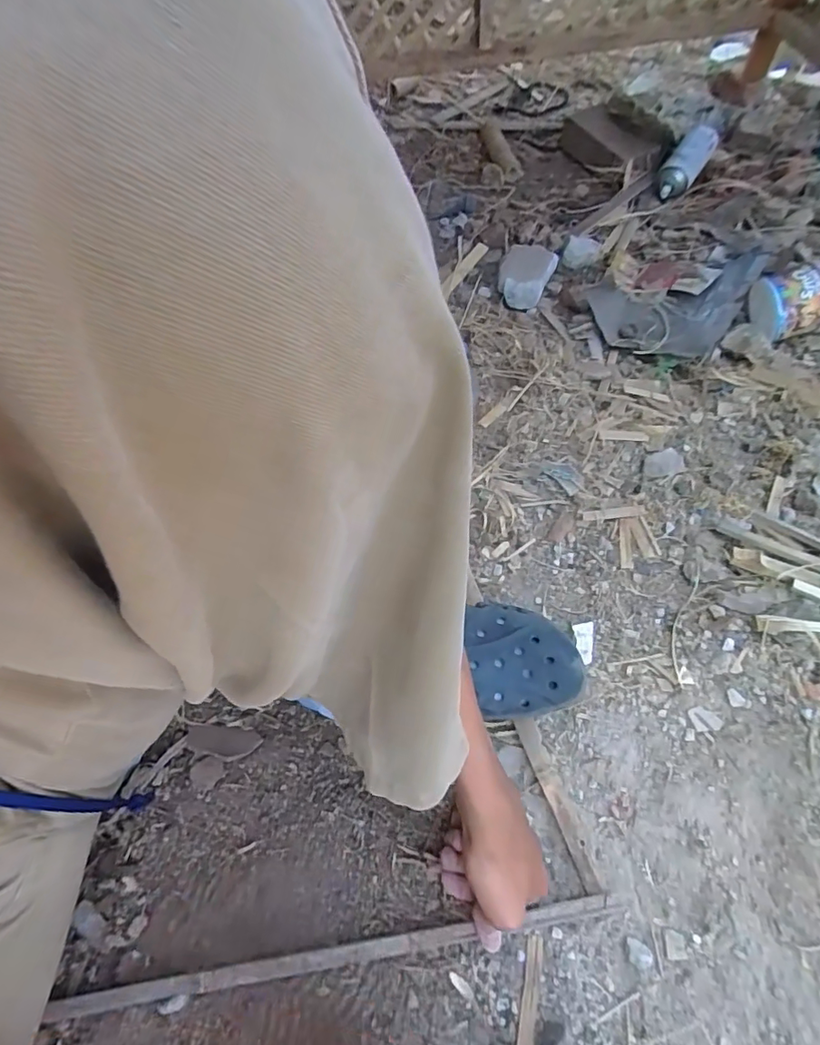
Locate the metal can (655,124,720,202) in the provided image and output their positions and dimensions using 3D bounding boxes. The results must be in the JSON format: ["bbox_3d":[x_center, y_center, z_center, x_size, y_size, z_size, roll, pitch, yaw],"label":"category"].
[{"bbox_3d":[0.551,-0.720,1.005,0.065,0.066,0.200,30,66,21],"label":"metal can"}]

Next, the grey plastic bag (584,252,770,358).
[{"bbox_3d":[0.435,-0.336,0.803,0.290,0.045,0.170,-12,59,-2],"label":"grey plastic bag"}]

